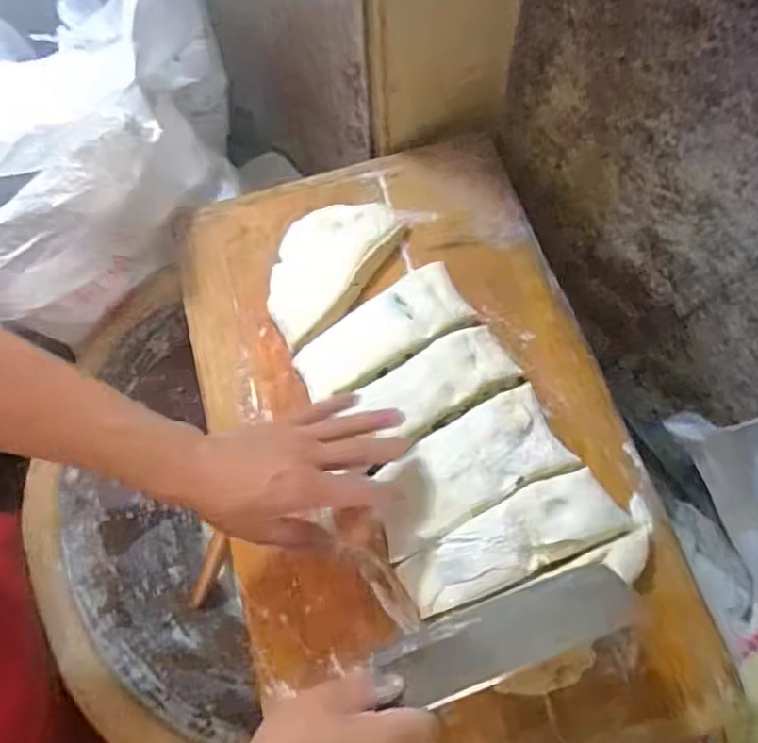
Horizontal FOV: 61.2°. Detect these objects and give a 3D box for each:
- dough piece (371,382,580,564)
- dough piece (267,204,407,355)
[{"bbox_3d":[0.081,0.090,0.595,0.188,0.024,0.087,-29,74,-6],"label":"dough piece"},{"bbox_3d":[-0.060,-0.117,0.681,0.100,0.031,0.177,36,78,12],"label":"dough piece"}]

